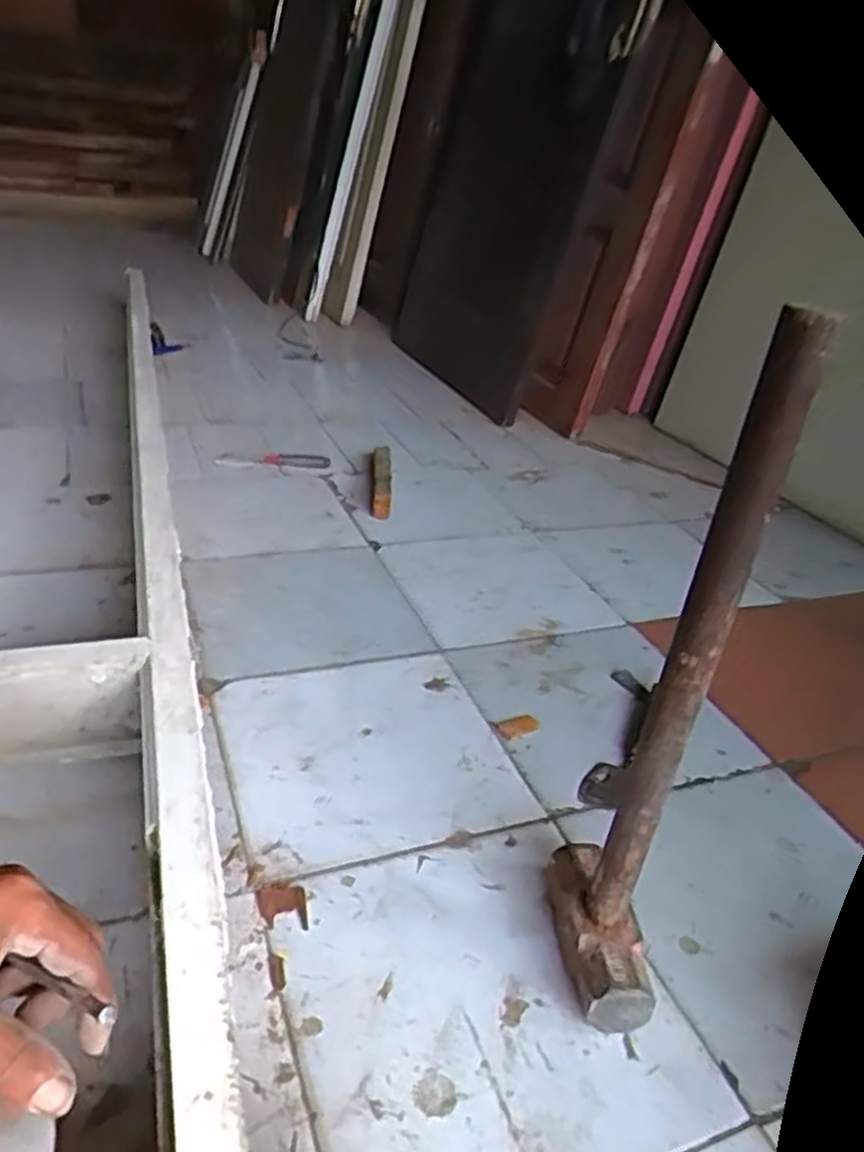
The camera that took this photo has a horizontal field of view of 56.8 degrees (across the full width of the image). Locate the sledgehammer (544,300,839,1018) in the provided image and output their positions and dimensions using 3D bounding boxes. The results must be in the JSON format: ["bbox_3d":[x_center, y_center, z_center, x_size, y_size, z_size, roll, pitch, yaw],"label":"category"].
[{"bbox_3d":[0.169,0.099,0.582,0.070,0.559,0.139,10,29,5],"label":"sledgehammer"}]

